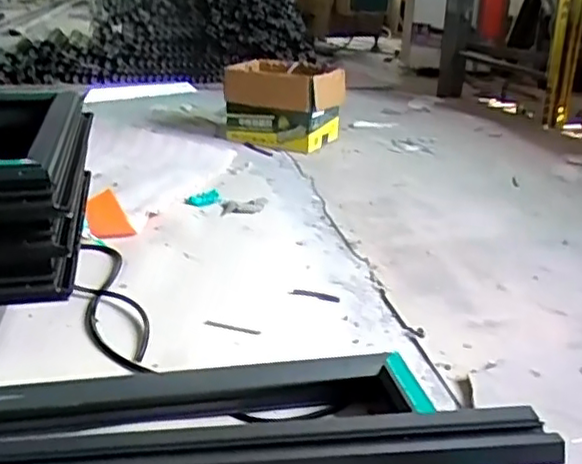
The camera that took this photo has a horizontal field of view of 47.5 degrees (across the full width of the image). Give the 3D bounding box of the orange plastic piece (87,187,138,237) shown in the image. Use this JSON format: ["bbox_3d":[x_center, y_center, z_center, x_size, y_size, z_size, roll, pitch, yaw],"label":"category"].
[{"bbox_3d":[-0.391,-0.028,1.395,0.080,0.107,0.018,-33,9,-22],"label":"orange plastic piece"}]

